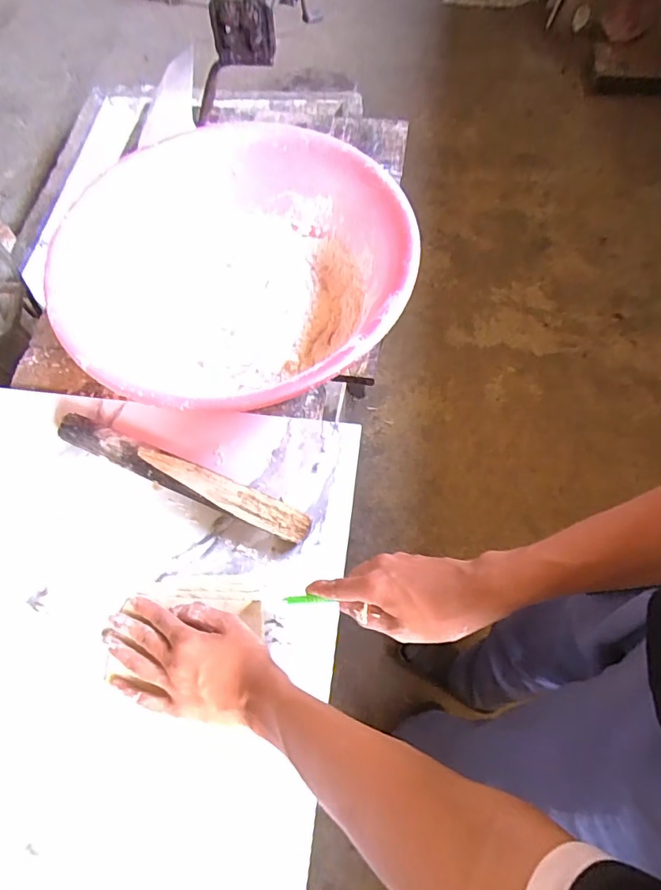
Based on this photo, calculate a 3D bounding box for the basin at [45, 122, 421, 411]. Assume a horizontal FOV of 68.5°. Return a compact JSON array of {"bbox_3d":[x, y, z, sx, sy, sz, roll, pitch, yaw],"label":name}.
[{"bbox_3d":[-0.101,-0.203,0.602,0.376,0.127,0.400,0,63,0],"label":"basin"}]

